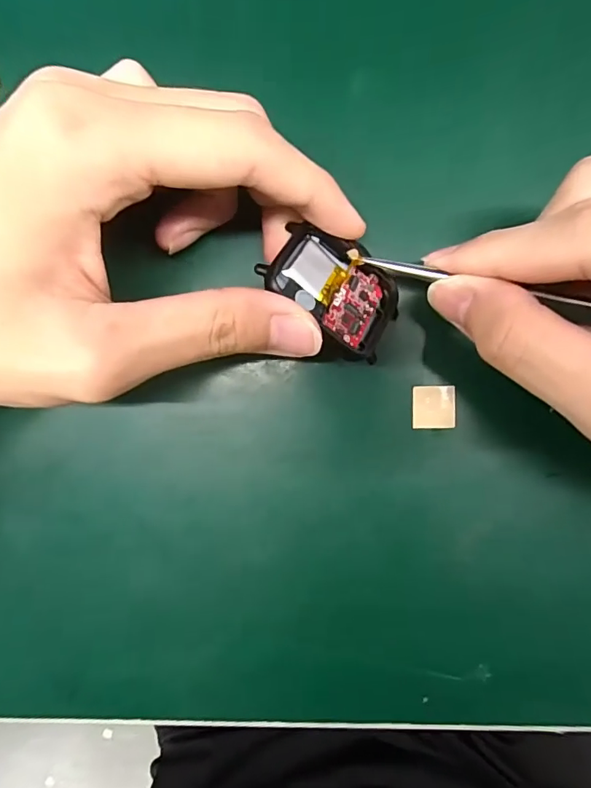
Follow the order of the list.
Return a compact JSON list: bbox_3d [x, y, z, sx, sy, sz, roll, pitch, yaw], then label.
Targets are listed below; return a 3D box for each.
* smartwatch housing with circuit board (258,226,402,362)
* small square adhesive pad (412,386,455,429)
[{"bbox_3d":[0.013,-0.035,0.165,0.046,0.012,0.036,40,62,-14],"label":"smartwatch housing with circuit board"},{"bbox_3d":[0.051,0.005,0.176,0.015,0.004,0.015,-2,92,2],"label":"small square adhesive pad"}]

